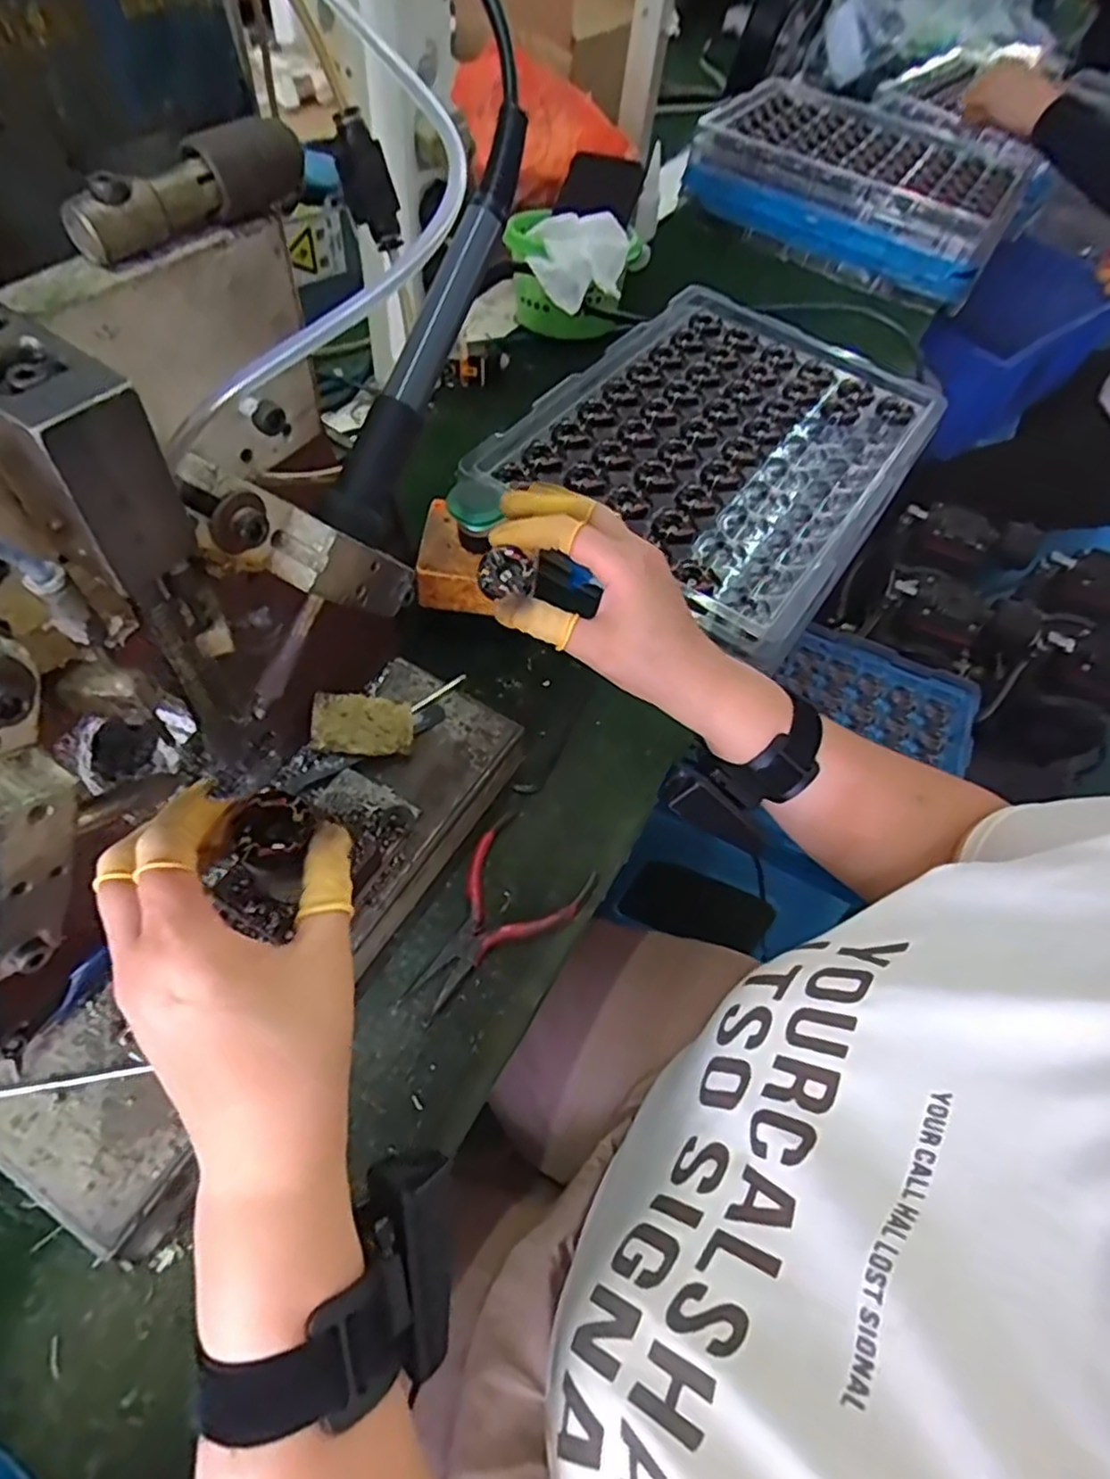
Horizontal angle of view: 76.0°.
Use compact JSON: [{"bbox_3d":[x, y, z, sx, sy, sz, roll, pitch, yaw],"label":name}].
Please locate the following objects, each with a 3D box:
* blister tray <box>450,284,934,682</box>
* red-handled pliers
[{"bbox_3d":[0.134,-0.242,0.586,0.278,0.034,0.393,33,61,13],"label":"blister tray"},{"bbox_3d":[-0.036,0.103,0.399,0.071,0.012,0.117,34,61,14],"label":"red-handled pliers"}]

